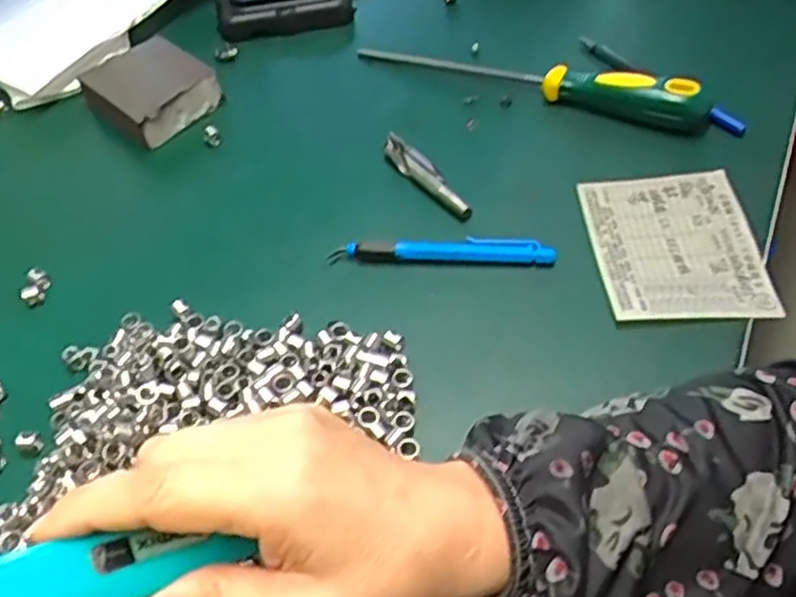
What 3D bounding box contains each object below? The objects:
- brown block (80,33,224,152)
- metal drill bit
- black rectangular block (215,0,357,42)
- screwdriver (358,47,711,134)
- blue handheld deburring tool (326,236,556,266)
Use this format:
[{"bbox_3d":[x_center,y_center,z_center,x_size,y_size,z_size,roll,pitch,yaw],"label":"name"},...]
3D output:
[{"bbox_3d":[-0.179,-0.149,0.518,0.089,0.025,0.080,34,61,27],"label":"brown block"},{"bbox_3d":[0.016,-0.076,0.447,0.014,0.011,0.085,-27,55,-17],"label":"metal drill bit"},{"bbox_3d":[-0.089,-0.231,0.570,0.105,0.023,0.051,-10,52,-4],"label":"black rectangular block"},{"bbox_3d":[0.084,-0.153,0.487,0.239,0.029,0.025,16,54,17],"label":"screwdriver"},{"bbox_3d":[0.024,-0.026,0.408,0.125,0.013,0.012,0,52,4],"label":"blue handheld deburring tool"}]

